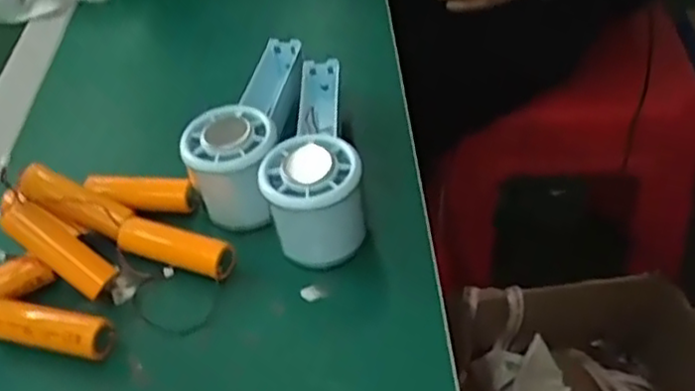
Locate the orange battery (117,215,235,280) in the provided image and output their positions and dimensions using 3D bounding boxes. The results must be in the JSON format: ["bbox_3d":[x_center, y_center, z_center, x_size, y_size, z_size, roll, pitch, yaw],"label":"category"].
[{"bbox_3d":[-0.104,0.032,0.422,0.075,0.018,0.021,14,49,19],"label":"orange battery"}]

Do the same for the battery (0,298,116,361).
[{"bbox_3d":[-0.167,0.074,0.385,0.075,0.021,0.021,8,47,14],"label":"battery"}]

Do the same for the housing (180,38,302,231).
[{"bbox_3d":[-0.066,-0.048,0.468,0.059,0.060,0.167,-1,46,5],"label":"housing"}]

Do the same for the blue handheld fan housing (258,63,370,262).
[{"bbox_3d":[-0.022,-0.030,0.443,0.054,0.061,0.154,-6,45,1],"label":"blue handheld fan housing"}]

